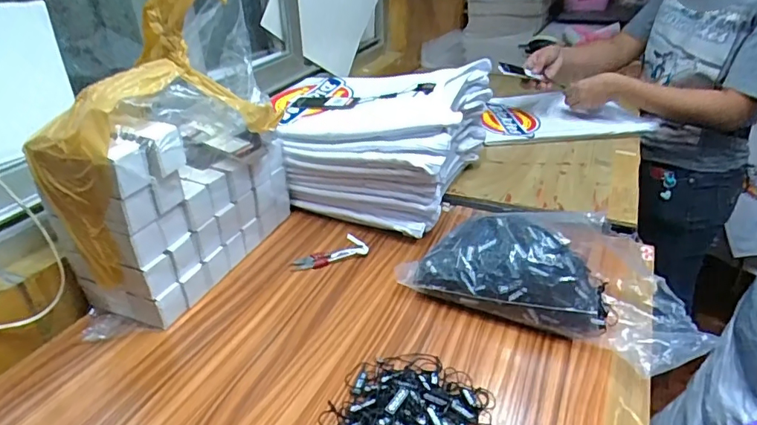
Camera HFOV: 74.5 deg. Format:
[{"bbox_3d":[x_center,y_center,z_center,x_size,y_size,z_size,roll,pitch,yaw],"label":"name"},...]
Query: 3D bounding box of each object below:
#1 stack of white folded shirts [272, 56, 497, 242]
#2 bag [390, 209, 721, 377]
[{"bbox_3d":[-0.015,-0.122,0.802,0.327,0.174,0.286,10,32,19],"label":"stack of white folded shirts"},{"bbox_3d":[0.191,0.070,0.573,0.316,0.094,0.130,14,34,24],"label":"bag"}]

